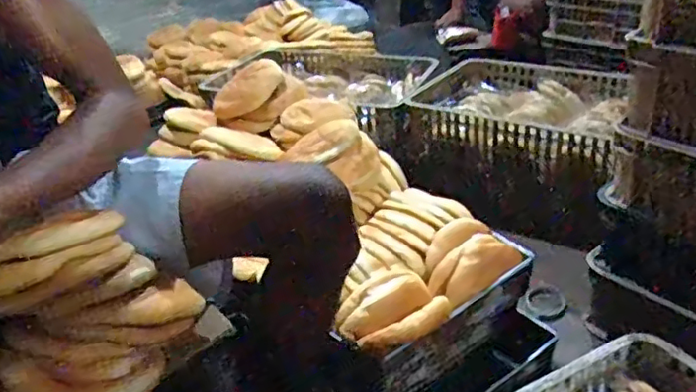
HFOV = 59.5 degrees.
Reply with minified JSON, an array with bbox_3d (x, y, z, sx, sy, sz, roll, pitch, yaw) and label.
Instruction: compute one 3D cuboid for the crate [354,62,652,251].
[{"bbox_3d":[0.437,-0.138,1.663,0.586,0.302,0.449,14,33,29],"label":"crate"}]

